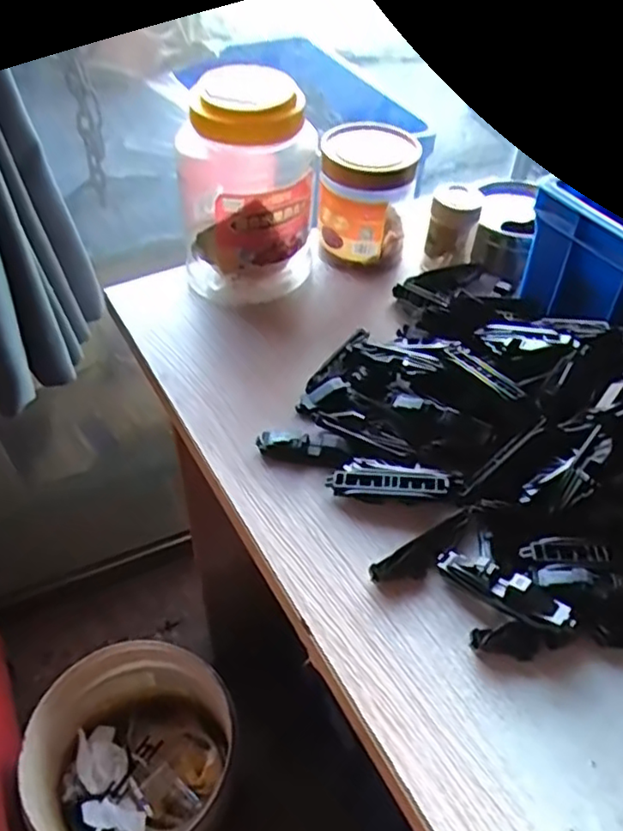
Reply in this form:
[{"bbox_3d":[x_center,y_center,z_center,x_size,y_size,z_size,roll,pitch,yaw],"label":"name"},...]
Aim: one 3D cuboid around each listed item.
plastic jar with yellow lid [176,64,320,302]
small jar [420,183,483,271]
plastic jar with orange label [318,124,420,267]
[{"bbox_3d":[-0.051,-0.185,0.551,0.114,0.174,0.094,-2,47,-4],"label":"plastic jar with yellow lid"},{"bbox_3d":[0.131,-0.174,0.601,0.044,0.073,0.050,13,48,9],"label":"small jar"},{"bbox_3d":[0.051,-0.202,0.602,0.086,0.104,0.081,1,47,-1],"label":"plastic jar with orange label"}]

